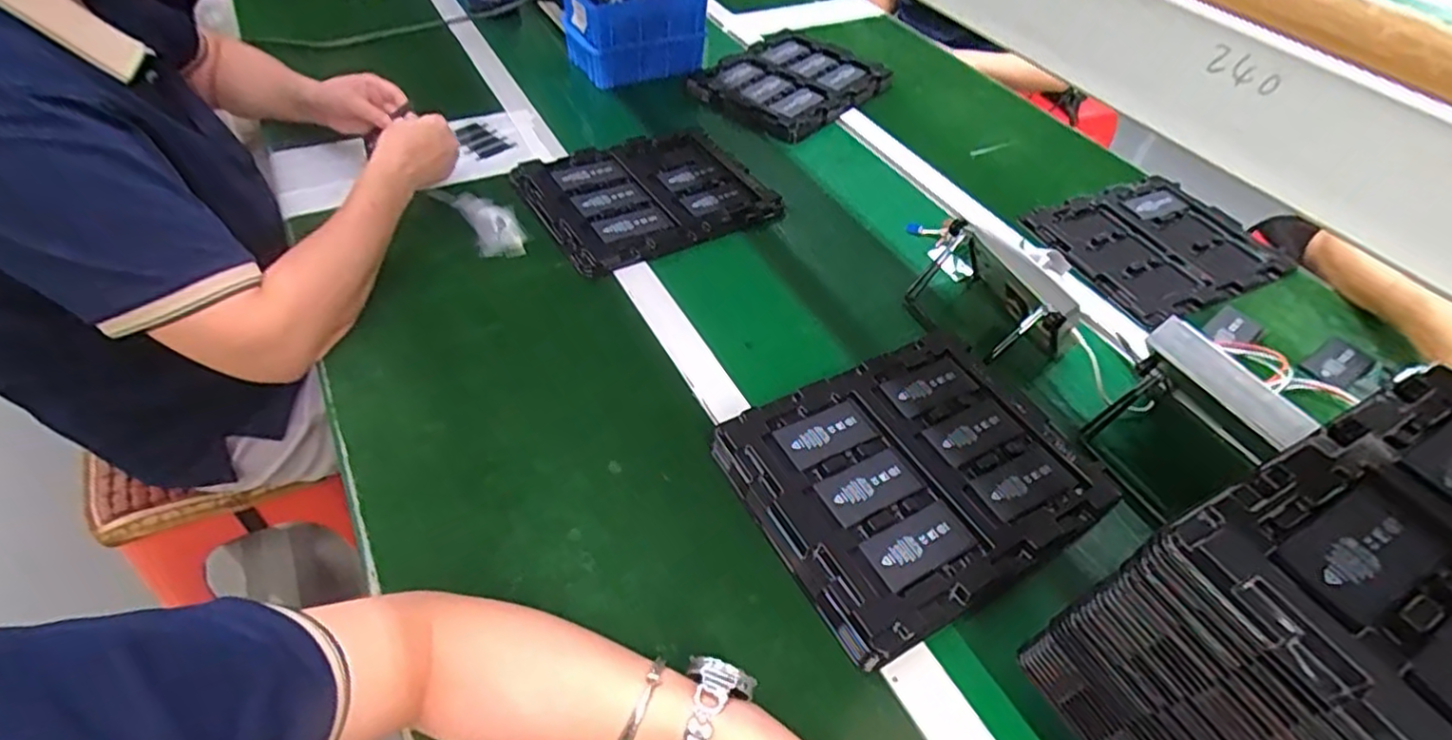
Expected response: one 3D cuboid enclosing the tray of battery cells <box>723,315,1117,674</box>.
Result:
[{"bbox_3d":[0.162,0.082,0.565,0.279,0.036,0.218,-24,54,-22],"label":"tray of battery cells"}]

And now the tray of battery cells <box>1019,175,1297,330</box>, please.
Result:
[{"bbox_3d":[0.549,-0.162,0.857,0.278,0.019,0.212,-19,53,-22],"label":"tray of battery cells"}]

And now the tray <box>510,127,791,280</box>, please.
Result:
[{"bbox_3d":[-0.101,-0.224,0.826,0.263,0.016,0.222,-25,55,-23],"label":"tray"}]

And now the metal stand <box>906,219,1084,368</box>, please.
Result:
[{"bbox_3d":[0.281,-0.073,0.710,0.106,0.107,0.158,-18,52,-17],"label":"metal stand"}]

